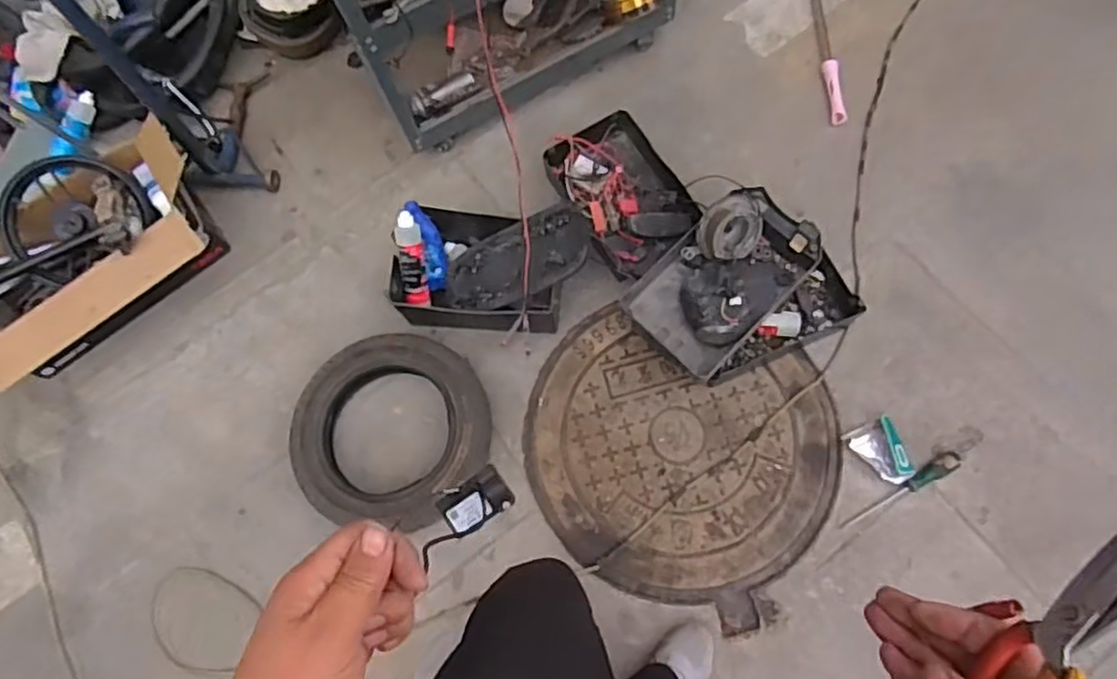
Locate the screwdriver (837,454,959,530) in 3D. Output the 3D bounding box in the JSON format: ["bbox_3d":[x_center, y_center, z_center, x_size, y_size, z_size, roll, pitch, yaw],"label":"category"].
[{"bbox_3d":[0.631,0.283,1.273,0.247,0.028,0.034,-33,78,-7],"label":"screwdriver"}]

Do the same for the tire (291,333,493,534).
[{"bbox_3d":[-0.323,0.170,1.345,0.376,0.082,0.357,-1,73,4],"label":"tire"}]

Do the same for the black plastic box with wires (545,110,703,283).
[{"bbox_3d":[0.135,-0.314,1.512,0.233,0.066,0.360,-27,77,-6],"label":"black plastic box with wires"}]

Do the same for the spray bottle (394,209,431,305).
[{"bbox_3d":[-0.284,-0.160,1.345,0.053,0.043,0.172,-5,117,0],"label":"spray bottle"}]

